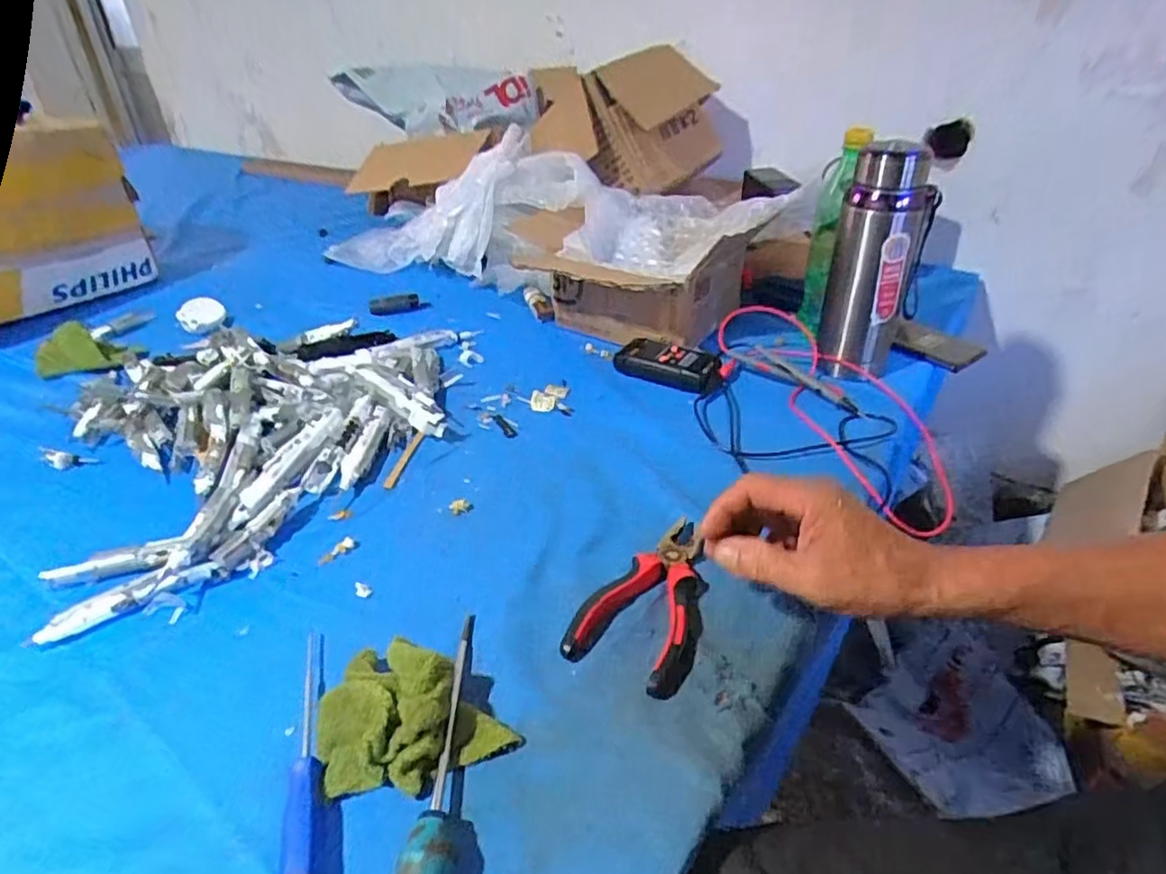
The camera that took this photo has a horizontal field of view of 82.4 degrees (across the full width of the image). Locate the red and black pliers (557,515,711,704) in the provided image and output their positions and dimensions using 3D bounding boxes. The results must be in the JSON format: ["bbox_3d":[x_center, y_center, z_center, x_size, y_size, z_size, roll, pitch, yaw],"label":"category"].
[{"bbox_3d":[0.054,0.114,0.467,0.079,0.021,0.138,18,39,25],"label":"red and black pliers"}]

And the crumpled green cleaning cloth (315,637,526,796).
[{"bbox_3d":[-0.098,0.163,0.388,0.115,0.040,0.087,8,36,11],"label":"crumpled green cleaning cloth"}]

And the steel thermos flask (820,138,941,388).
[{"bbox_3d":[0.305,-0.179,0.699,0.082,0.233,0.067,14,38,19],"label":"steel thermos flask"}]

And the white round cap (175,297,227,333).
[{"bbox_3d":[-0.504,-0.162,0.887,0.053,0.021,0.053,47,53,-1],"label":"white round cap"}]

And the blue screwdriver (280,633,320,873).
[{"bbox_3d":[-0.159,0.183,0.378,0.016,0.017,0.186,-10,36,-13],"label":"blue screwdriver"}]

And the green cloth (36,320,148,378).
[{"bbox_3d":[-0.603,-0.108,0.812,0.102,0.038,0.086,5,36,8],"label":"green cloth"}]

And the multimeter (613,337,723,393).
[{"bbox_3d":[0.095,-0.084,0.754,0.118,0.029,0.054,14,38,20],"label":"multimeter"}]

